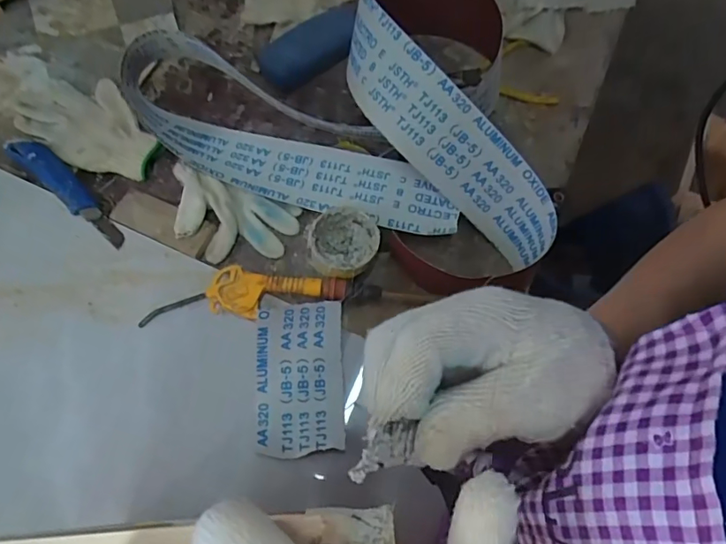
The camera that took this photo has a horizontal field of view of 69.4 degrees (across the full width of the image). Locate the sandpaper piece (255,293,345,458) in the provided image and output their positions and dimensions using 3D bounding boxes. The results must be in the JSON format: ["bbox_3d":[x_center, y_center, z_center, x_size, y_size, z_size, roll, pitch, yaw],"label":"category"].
[{"bbox_3d":[-0.068,0.104,0.560,0.093,0.046,0.171,-1,69,-5],"label":"sandpaper piece"}]

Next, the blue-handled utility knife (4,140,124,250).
[{"bbox_3d":[-0.348,-0.100,0.623,0.187,0.026,0.036,41,71,10],"label":"blue-handled utility knife"}]

